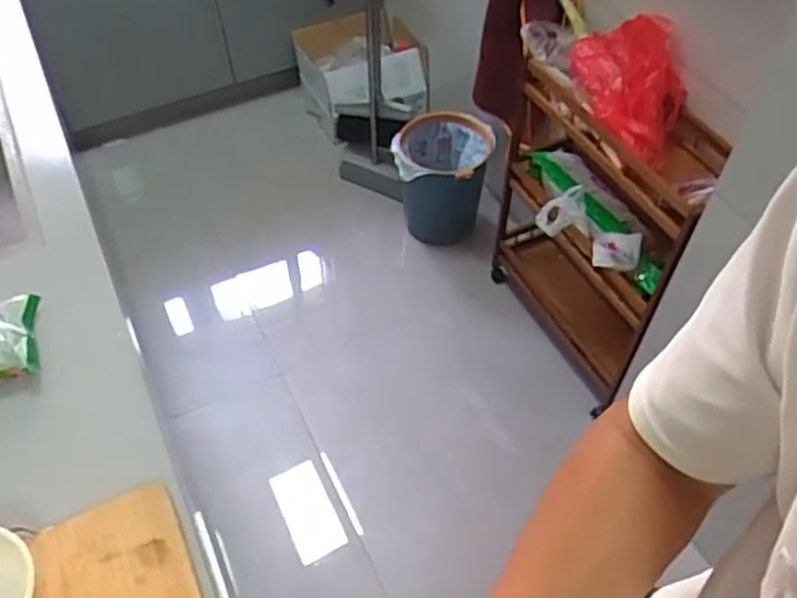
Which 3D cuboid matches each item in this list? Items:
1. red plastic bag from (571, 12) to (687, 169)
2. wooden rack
[{"bbox_3d":[0.423,-0.411,1.303,0.221,0.141,0.274,18,54,13],"label":"red plastic bag"},{"bbox_3d":[0.429,-0.169,1.604,0.218,0.647,0.630,-20,55,-15],"label":"wooden rack"}]

